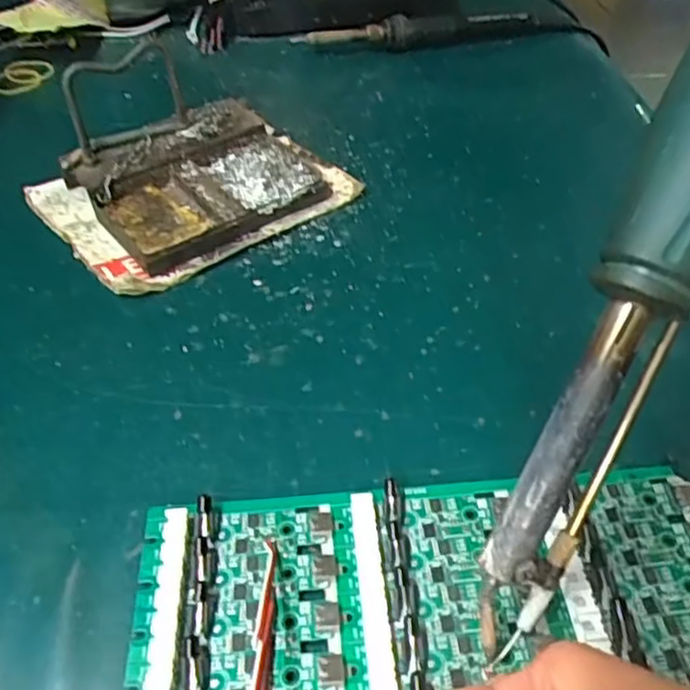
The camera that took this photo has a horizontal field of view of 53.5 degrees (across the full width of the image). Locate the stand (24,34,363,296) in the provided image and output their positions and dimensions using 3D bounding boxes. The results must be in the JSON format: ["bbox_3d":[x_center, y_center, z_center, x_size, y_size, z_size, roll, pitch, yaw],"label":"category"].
[{"bbox_3d":[-0.083,-0.104,0.363,0.149,0.062,0.118,-29,51,-26],"label":"stand"}]

